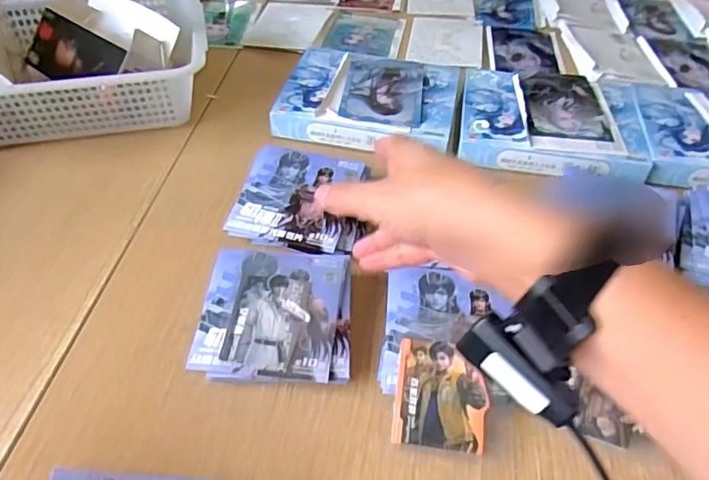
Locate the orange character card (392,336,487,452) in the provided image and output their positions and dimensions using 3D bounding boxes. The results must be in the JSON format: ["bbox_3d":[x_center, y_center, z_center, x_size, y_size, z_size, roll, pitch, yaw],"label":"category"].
[{"bbox_3d":[0.077,0.136,0.501,0.078,0.004,0.092,6,62,5],"label":"orange character card"}]

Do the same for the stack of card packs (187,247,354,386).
[{"bbox_3d":[-0.076,0.073,0.553,0.144,0.044,0.137,3,46,-1],"label":"stack of card packs"}]

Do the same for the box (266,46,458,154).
[{"bbox_3d":[0.022,-0.198,0.811,0.237,0.048,0.214,10,47,6],"label":"box"}]

